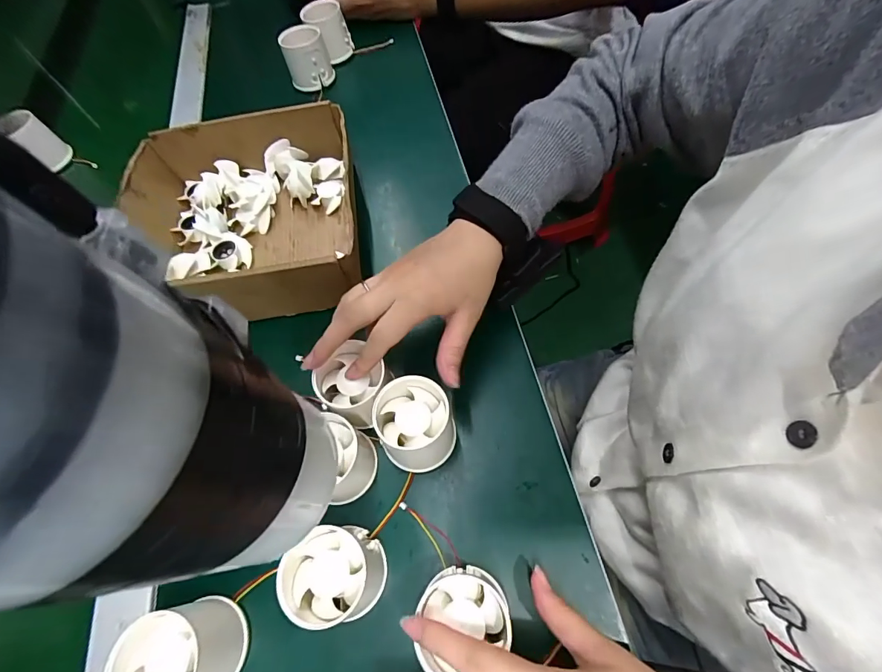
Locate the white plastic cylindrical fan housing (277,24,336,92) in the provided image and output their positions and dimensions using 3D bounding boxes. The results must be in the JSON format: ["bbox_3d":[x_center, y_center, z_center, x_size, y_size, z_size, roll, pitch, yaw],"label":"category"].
[{"bbox_3d":[-0.169,-0.350,0.528,0.054,0.051,0.054,-1,60,2],"label":"white plastic cylindrical fan housing"}]

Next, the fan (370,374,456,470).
[{"bbox_3d":[-0.019,0.065,0.302,0.051,0.056,0.054,-1,60,2],"label":"fan"}]

